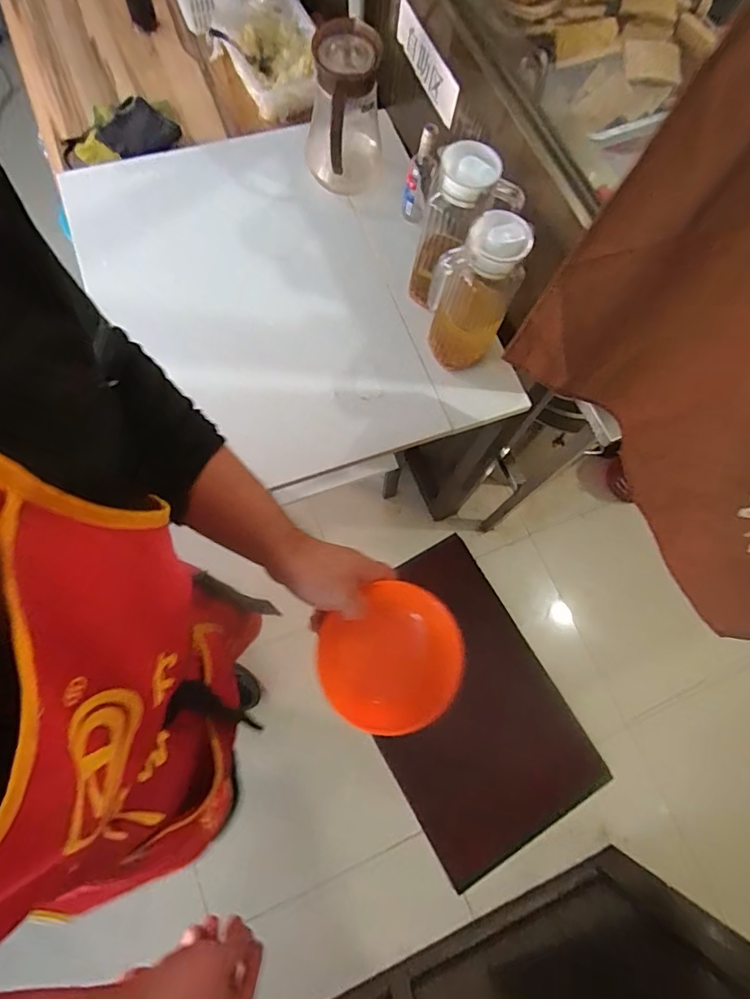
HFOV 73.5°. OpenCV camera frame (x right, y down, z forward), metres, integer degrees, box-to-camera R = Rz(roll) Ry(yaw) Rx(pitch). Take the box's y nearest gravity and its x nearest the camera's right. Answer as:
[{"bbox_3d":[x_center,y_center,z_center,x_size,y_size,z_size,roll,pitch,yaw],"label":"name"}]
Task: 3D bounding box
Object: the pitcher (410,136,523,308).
[{"bbox_3d":[0.114,-0.364,0.709,0.118,0.237,0.094,39,74,7],"label":"pitcher"}]

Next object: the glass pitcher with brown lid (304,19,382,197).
[{"bbox_3d":[-0.053,-0.604,0.784,0.122,0.204,0.125,-3,73,-6],"label":"glass pitcher with brown lid"}]

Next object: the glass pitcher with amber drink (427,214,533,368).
[{"bbox_3d":[0.132,-0.262,0.681,0.100,0.232,0.082,-39,80,-15],"label":"glass pitcher with amber drink"}]

